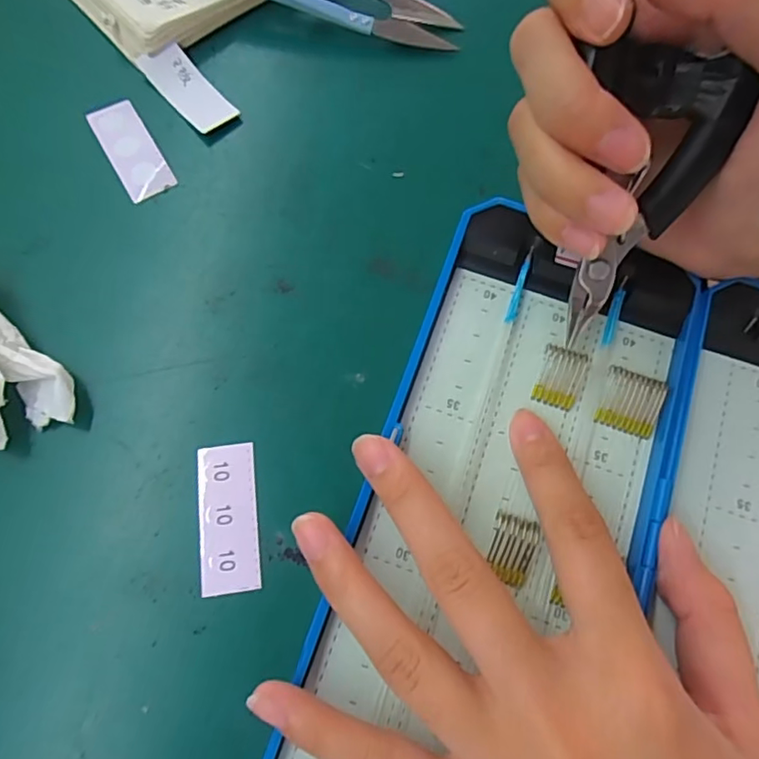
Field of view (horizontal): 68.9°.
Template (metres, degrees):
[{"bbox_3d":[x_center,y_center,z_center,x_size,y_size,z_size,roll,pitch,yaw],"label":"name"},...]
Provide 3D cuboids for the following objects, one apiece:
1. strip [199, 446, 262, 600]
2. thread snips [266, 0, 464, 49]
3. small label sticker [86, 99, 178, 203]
[{"bbox_3d":[-0.048,0.043,0.176,0.018,0.004,0.046,-7,73,-4],"label":"strip"},{"bbox_3d":[-0.017,-0.161,0.231,0.100,0.015,0.023,14,73,1],"label":"thread snips"},{"bbox_3d":[-0.097,-0.091,0.216,0.018,0.004,0.045,-29,77,-11],"label":"small label sticker"}]

